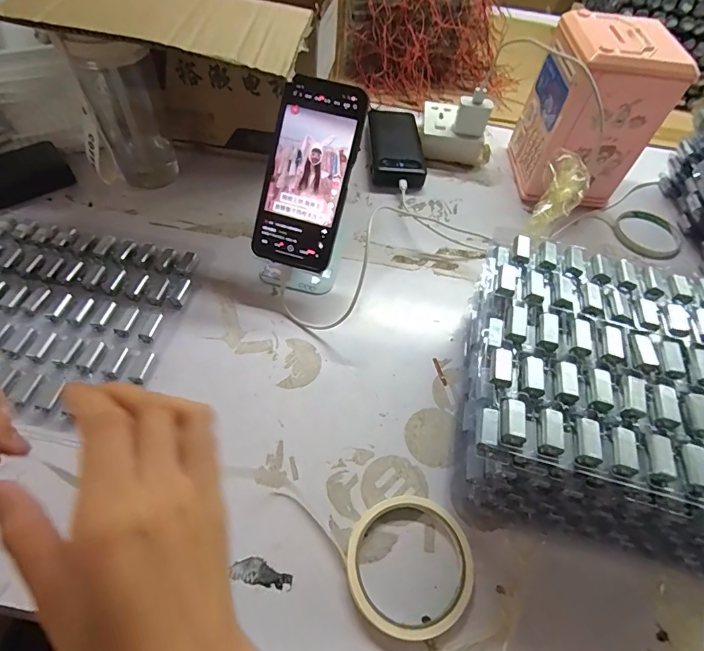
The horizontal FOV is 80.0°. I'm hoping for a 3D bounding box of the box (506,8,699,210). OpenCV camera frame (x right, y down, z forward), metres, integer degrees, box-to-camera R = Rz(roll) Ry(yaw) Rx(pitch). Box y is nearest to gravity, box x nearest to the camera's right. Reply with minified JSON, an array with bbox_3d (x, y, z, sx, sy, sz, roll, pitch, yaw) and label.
[{"bbox_3d":[0.298,-0.265,0.537,0.131,0.182,0.129,8,55,1],"label":"box"}]

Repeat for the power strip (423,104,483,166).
[{"bbox_3d":[0.148,-0.286,0.626,0.102,0.043,0.092,5,55,-2],"label":"power strip"}]

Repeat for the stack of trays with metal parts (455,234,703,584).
[{"bbox_3d":[0.225,0.057,0.357,0.246,0.101,0.231,13,56,4],"label":"stack of trays with metal parts"}]

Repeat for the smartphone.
[{"bbox_3d":[-0.042,-0.146,0.415,0.081,0.176,0.014,19,12,8],"label":"smartphone"}]

